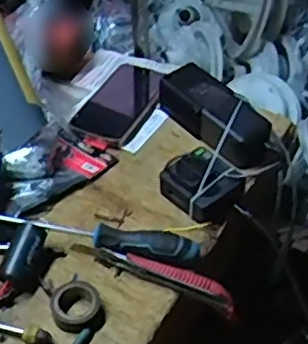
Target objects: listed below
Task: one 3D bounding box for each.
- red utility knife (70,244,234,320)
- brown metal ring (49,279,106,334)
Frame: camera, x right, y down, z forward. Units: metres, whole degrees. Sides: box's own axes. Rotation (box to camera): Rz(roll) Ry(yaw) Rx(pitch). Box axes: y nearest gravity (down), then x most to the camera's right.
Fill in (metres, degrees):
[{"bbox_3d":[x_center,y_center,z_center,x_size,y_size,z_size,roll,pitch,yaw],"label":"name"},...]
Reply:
[{"bbox_3d":[-0.002,0.105,0.686,0.178,0.028,0.019,19,48,19],"label":"red utility knife"},{"bbox_3d":[-0.079,0.136,0.660,0.051,0.024,0.059,-19,48,-18],"label":"brown metal ring"}]

